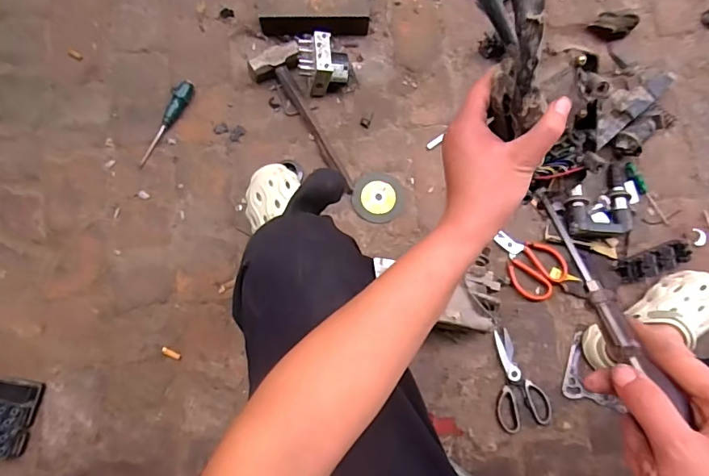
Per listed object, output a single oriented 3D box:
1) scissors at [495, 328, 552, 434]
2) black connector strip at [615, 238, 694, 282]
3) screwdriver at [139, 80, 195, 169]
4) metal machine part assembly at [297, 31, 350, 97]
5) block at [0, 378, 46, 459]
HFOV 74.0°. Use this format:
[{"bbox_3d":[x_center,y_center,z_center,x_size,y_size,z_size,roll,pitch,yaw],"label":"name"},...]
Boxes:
[{"bbox_3d":[0.290,0.257,0.853,0.094,0.012,0.174,-14,79,-5],"label":"scissors"},{"bbox_3d":[0.566,0.044,0.882,0.139,0.032,0.050,-20,80,-6],"label":"black connector strip"},{"bbox_3d":[-0.368,-0.224,0.918,0.030,0.028,0.188,24,78,3],"label":"screwdriver"},{"bbox_3d":[-0.062,-0.340,0.925,0.102,0.097,0.096,4,78,-1],"label":"metal machine part assembly"},{"bbox_3d":[-0.586,0.300,0.788,0.084,0.051,0.125,12,78,0],"label":"block"}]

